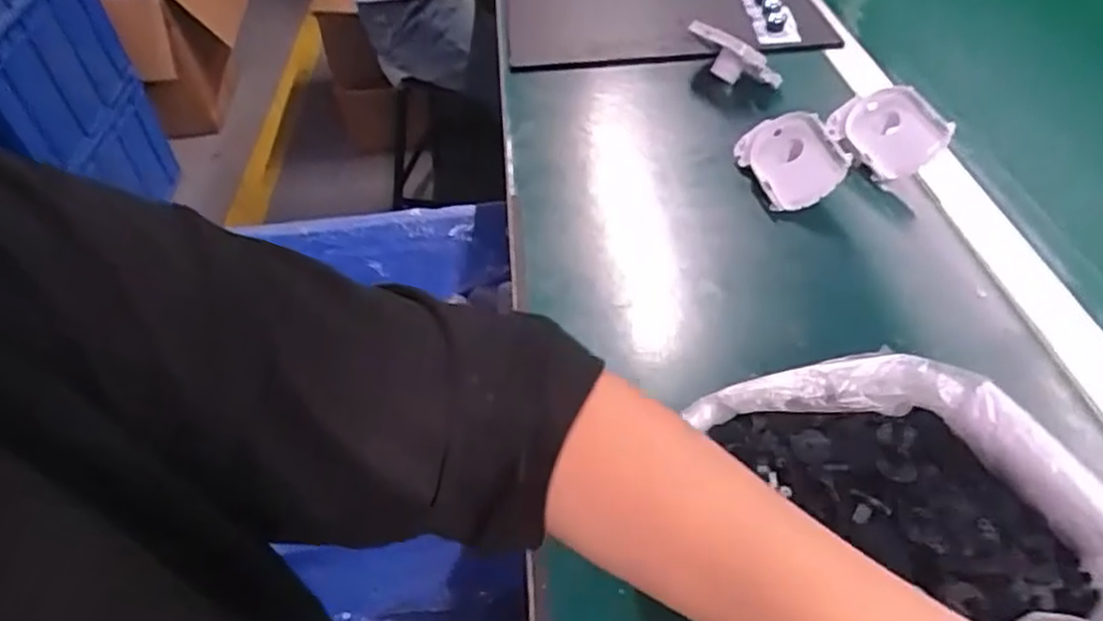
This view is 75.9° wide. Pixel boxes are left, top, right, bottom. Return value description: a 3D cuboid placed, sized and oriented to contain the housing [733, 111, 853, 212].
[{"bbox_3d":[0.203,-0.126,0.596,0.070,0.024,0.097,-37,50,17],"label":"housing"}]

